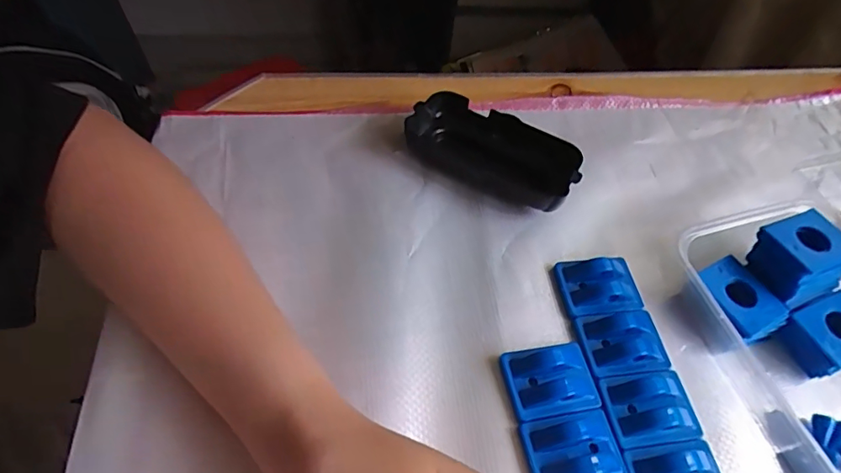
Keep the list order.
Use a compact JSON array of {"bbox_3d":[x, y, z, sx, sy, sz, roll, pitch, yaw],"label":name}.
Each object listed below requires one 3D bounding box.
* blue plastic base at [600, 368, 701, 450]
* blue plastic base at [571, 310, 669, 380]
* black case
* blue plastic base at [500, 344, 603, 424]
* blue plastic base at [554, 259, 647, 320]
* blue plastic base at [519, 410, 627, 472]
[{"bbox_3d":[0.114,0.082,0.244,0.042,0.010,0.034,-5,55,-8],"label":"blue plastic base"},{"bbox_3d":[0.109,0.056,0.265,0.045,0.015,0.035,-5,55,-9],"label":"blue plastic base"},{"bbox_3d":[0.047,-0.056,0.331,0.110,0.029,0.052,26,56,14],"label":"black case"},{"bbox_3d":[0.065,0.071,0.248,0.045,0.013,0.035,-7,55,-10],"label":"blue plastic base"},{"bbox_3d":[0.102,0.028,0.284,0.044,0.015,0.035,-3,54,-7],"label":"blue plastic base"},{"bbox_3d":[0.071,0.097,0.228,0.044,0.012,0.033,-7,55,-10],"label":"blue plastic base"}]

